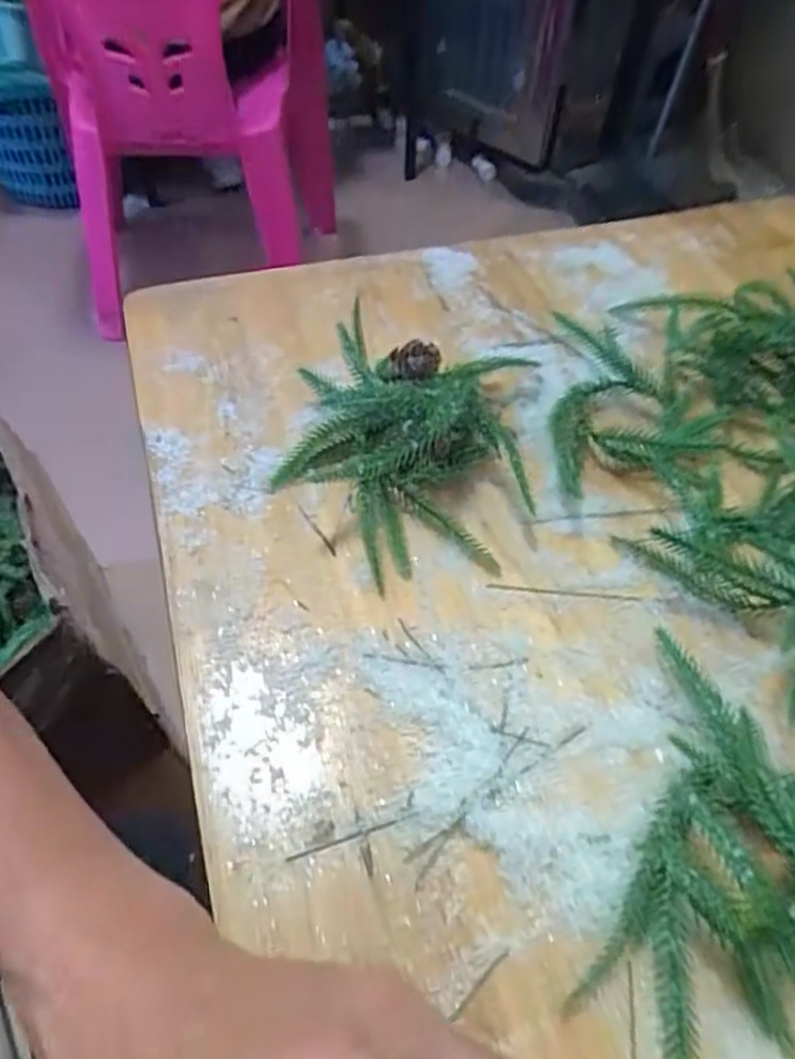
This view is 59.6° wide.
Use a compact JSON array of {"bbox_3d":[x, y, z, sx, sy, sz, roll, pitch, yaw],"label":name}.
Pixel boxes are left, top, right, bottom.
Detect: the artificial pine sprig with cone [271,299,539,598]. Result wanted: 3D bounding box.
[{"bbox_3d":[0.003,-0.041,0.351,0.132,0.055,0.117,15,54,9],"label":"artificial pine sprig with cone"}]

